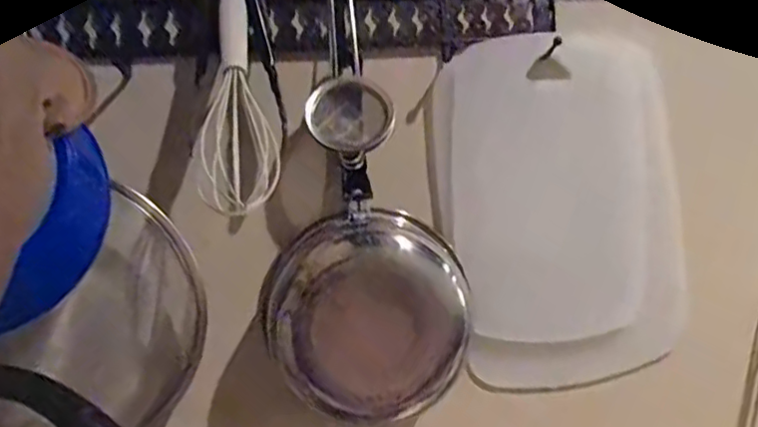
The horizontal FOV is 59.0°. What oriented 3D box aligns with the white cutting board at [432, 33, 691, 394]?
[{"bbox_3d":[0.183,0.001,0.664,0.243,0.338,0.018,-7,5,-9],"label":"white cutting board"}]

